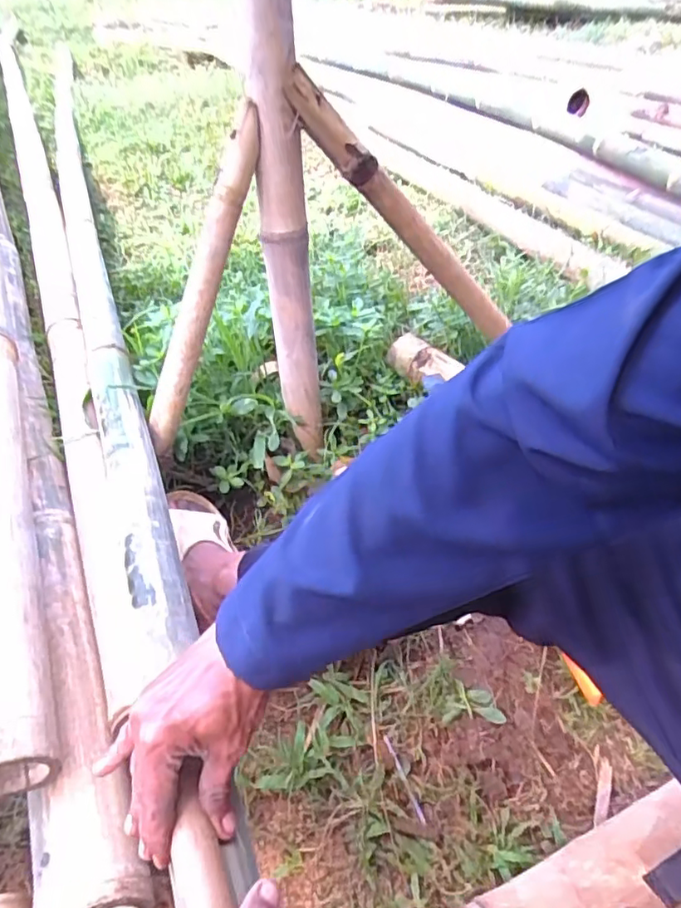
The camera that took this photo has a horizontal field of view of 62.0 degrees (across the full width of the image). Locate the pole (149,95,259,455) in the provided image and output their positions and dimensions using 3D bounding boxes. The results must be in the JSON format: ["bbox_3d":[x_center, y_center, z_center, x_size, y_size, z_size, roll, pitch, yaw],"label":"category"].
[{"bbox_3d":[-0.167,-0.192,0.684,0.035,0.413,0.032,0,31,-46],"label":"pole"}]

